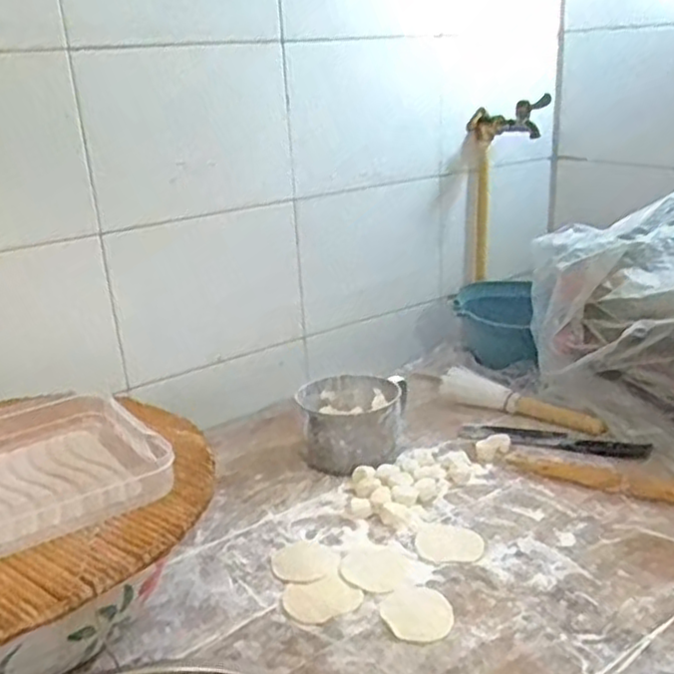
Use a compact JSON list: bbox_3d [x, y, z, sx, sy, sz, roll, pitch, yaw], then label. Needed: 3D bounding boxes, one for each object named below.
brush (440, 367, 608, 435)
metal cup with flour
[{"bbox_3d":[0.272,0.094,1.092,0.262,0.045,0.025,14,27,35],"label":"brush"},{"bbox_3d":[0.018,0.122,0.998,0.137,0.089,0.129,-3,22,1],"label":"metal cup with flour"}]

